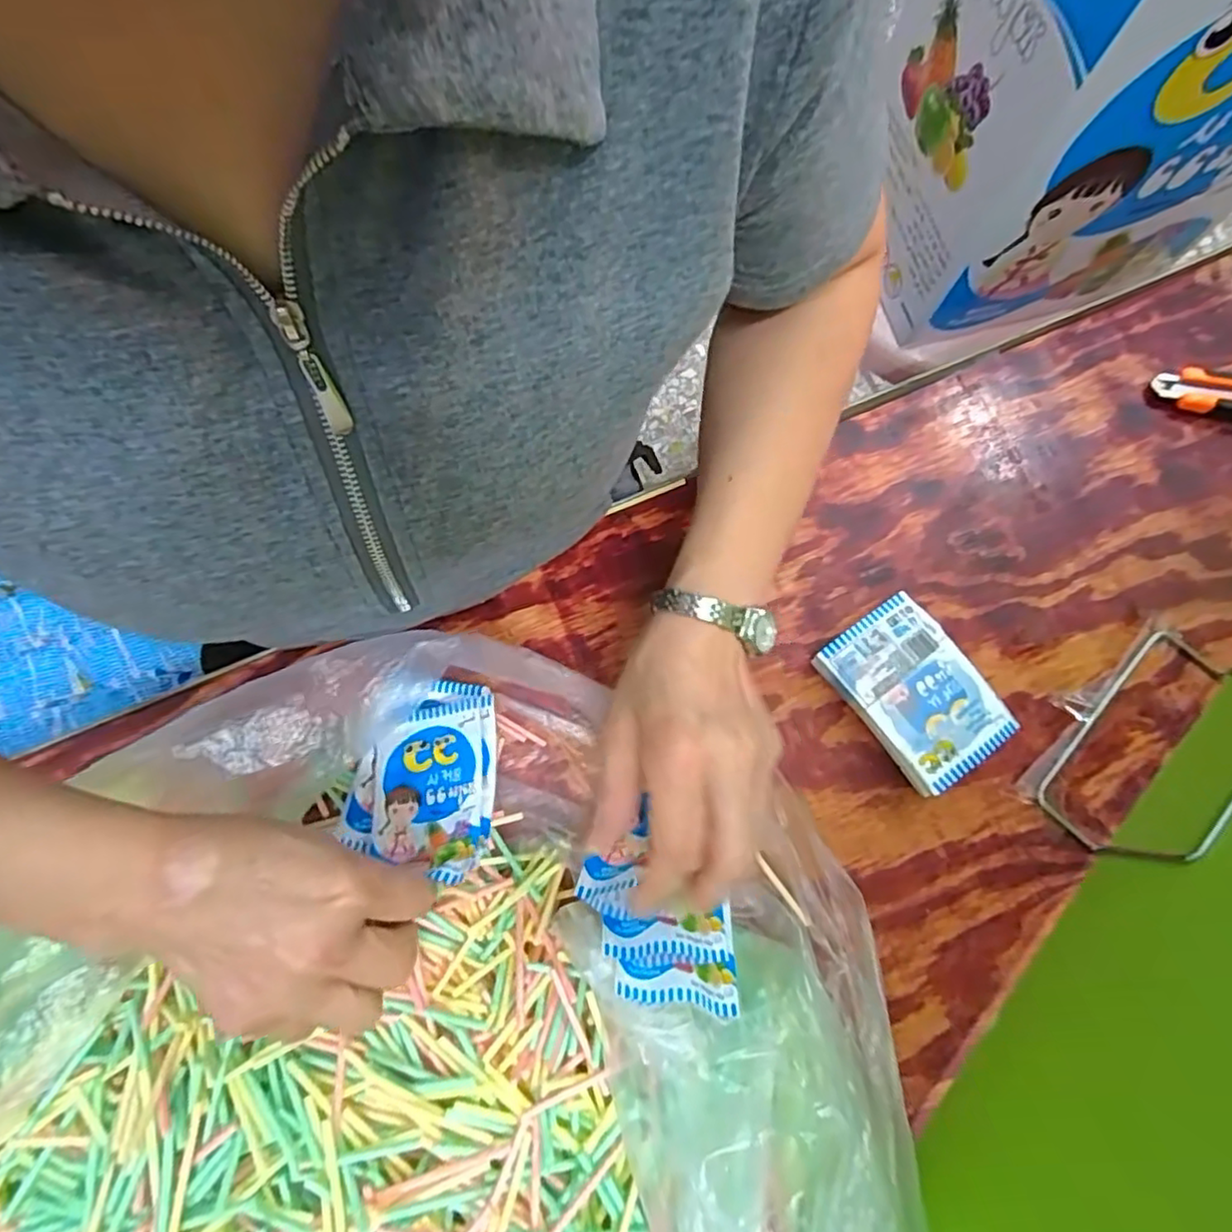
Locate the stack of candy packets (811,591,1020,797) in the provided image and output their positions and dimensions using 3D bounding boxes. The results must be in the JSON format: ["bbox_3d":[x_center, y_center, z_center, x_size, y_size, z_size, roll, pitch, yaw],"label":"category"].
[{"bbox_3d":[0.182,0.047,0.410,0.068,0.031,0.104,-32,78,-8],"label":"stack of candy packets"}]

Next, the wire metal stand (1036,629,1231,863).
[{"bbox_3d":[0.325,0.064,0.381,0.057,0.077,0.156,44,80,10],"label":"wire metal stand"}]

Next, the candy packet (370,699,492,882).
[{"bbox_3d":[-0.104,0.096,0.369,0.069,0.015,0.100,-12,60,9],"label":"candy packet"}]

